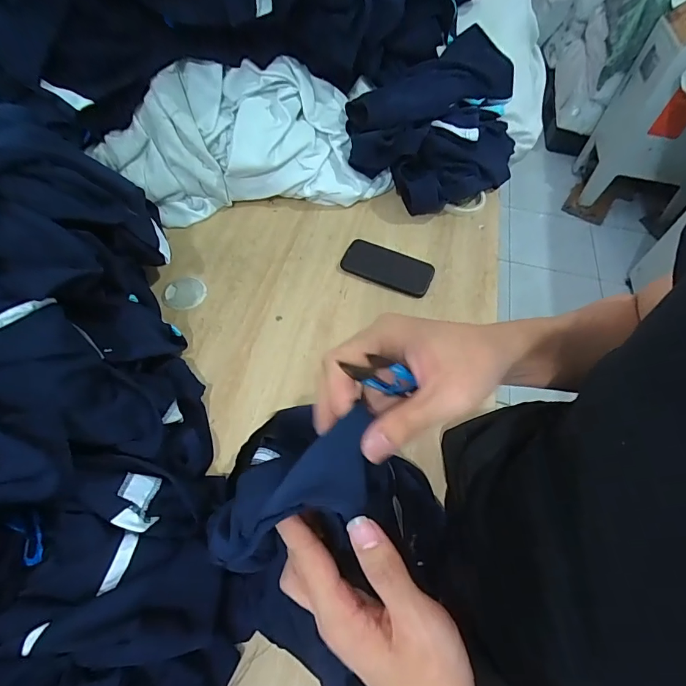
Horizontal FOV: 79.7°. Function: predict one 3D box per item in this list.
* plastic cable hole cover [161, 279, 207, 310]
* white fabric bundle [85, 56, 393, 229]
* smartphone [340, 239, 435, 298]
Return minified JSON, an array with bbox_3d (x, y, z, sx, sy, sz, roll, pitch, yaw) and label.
[{"bbox_3d":[-0.256,-0.081,0.664,0.068,0.010,0.064,-17,59,-14],"label":"plastic cable hole cover"},{"bbox_3d":[-0.161,-0.360,0.749,0.542,0.176,0.210,-15,59,-13],"label":"white fabric bundle"},{"bbox_3d":[0.077,-0.130,0.711,0.154,0.009,0.081,22,58,11],"label":"smartphone"}]

